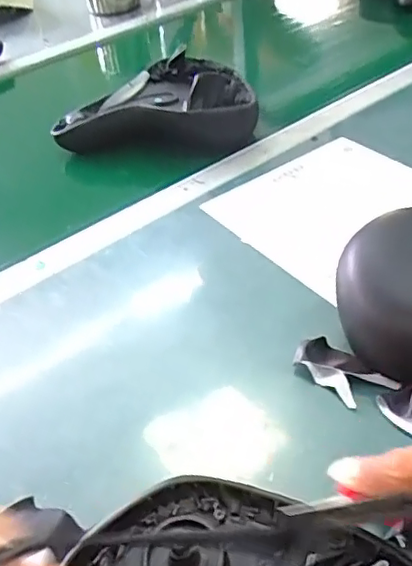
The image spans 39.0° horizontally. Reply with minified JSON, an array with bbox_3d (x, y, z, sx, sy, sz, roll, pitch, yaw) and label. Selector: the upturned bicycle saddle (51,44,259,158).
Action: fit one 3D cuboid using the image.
[{"bbox_3d":[-0.058,-0.229,0.717,0.235,0.077,0.143,2,42,10],"label":"upturned bicycle saddle"}]

